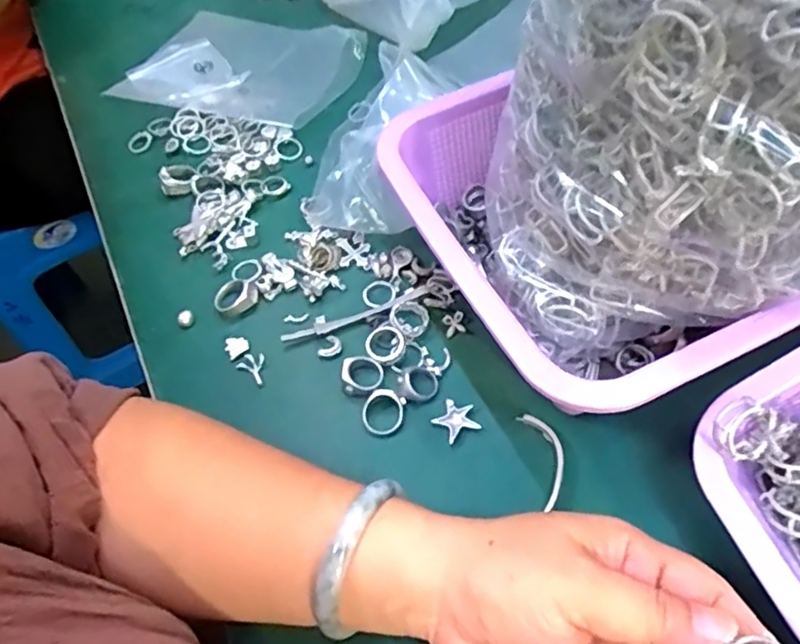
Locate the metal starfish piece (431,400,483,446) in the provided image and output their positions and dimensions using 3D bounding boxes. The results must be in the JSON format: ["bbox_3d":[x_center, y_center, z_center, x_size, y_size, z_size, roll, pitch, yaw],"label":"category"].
[{"bbox_3d":[0.031,0.055,0.342,0.022,0.005,0.022,-36,60,-16],"label":"metal starfish piece"}]

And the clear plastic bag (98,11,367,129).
[{"bbox_3d":[-0.142,-0.226,0.541,0.199,0.030,0.142,17,60,17],"label":"clear plastic bag"}]

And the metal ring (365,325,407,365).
[{"bbox_3d":[-0.009,0.014,0.369,0.023,0.005,0.024,-3,56,5],"label":"metal ring"}]

